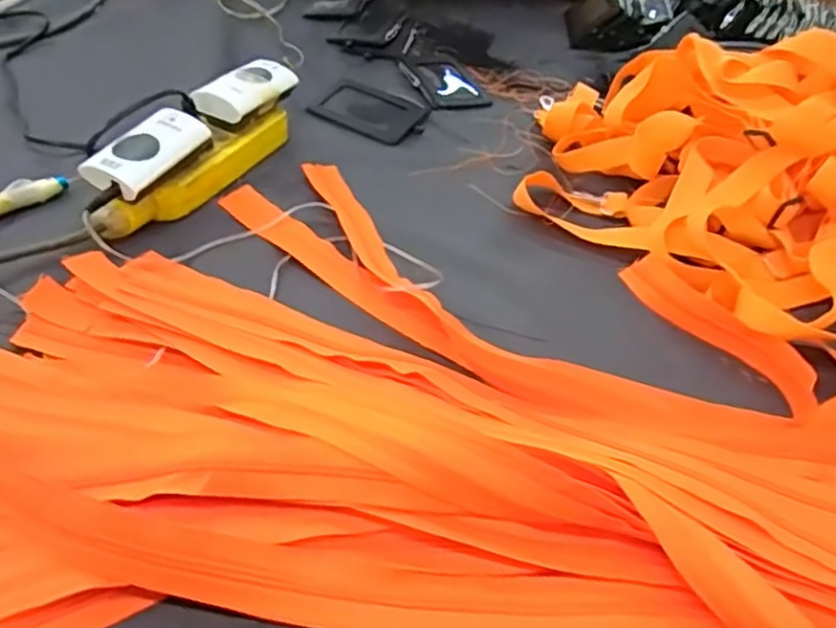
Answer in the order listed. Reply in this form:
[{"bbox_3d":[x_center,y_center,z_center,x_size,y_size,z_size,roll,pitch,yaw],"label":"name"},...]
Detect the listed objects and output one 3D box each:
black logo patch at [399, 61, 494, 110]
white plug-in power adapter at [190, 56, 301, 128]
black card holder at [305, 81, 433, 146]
[{"bbox_3d":[0.030,-0.258,0.770,0.072,0.006,0.106,-15,49,-21],"label":"black logo patch"},{"bbox_3d":[-0.157,-0.199,0.618,0.045,0.029,0.110,24,46,15],"label":"white plug-in power adapter"},{"bbox_3d":[-0.048,-0.211,0.715,0.110,0.006,0.089,21,47,13],"label":"black card holder"}]

